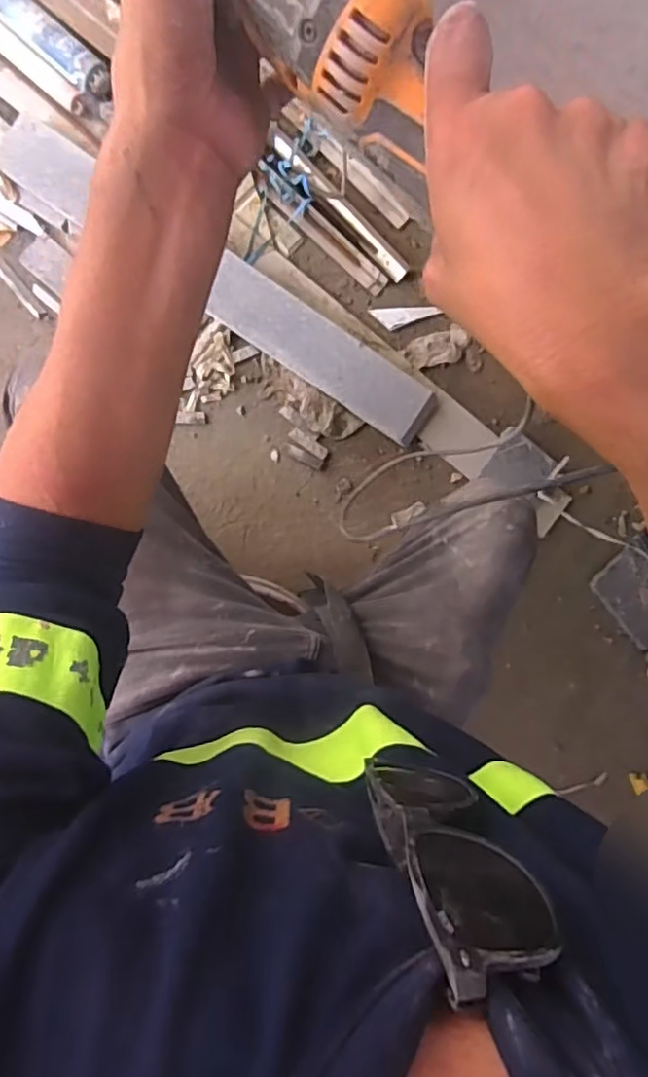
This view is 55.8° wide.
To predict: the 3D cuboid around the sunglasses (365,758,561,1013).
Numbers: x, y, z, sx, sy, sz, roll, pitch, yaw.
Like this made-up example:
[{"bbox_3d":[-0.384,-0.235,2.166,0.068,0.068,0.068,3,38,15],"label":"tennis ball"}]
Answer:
[{"bbox_3d":[0.047,0.118,0.235,0.046,0.122,0.028,-4,90,-7],"label":"sunglasses"}]

